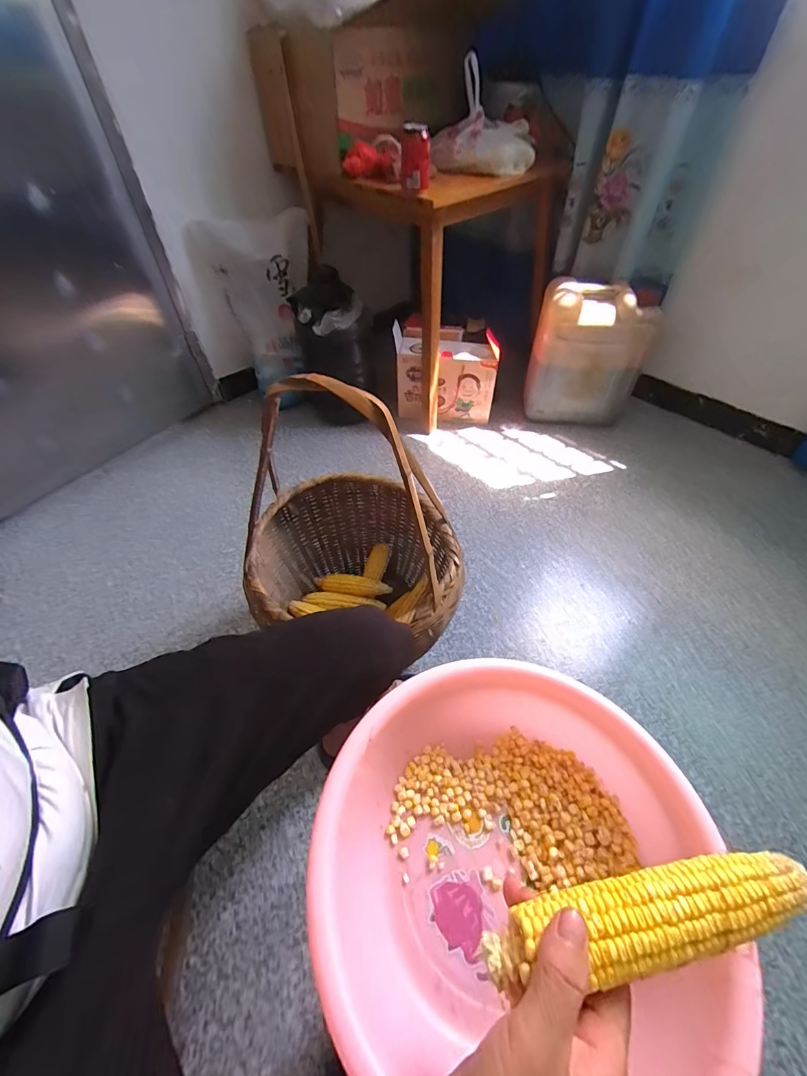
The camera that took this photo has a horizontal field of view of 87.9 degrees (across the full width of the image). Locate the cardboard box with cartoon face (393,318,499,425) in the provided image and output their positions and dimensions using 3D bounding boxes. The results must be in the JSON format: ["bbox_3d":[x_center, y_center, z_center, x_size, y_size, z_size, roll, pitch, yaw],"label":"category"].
[{"bbox_3d":[0.146,-0.541,1.439,0.330,0.299,0.129,7,50,10],"label":"cardboard box with cartoon face"}]

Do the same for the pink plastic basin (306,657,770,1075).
[{"bbox_3d":[0.083,0.273,0.355,0.297,0.118,0.313,-2,49,2],"label":"pink plastic basin"}]

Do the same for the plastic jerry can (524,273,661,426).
[{"bbox_3d":[0.603,-0.578,1.364,0.346,0.418,0.221,15,53,13],"label":"plastic jerry can"}]

